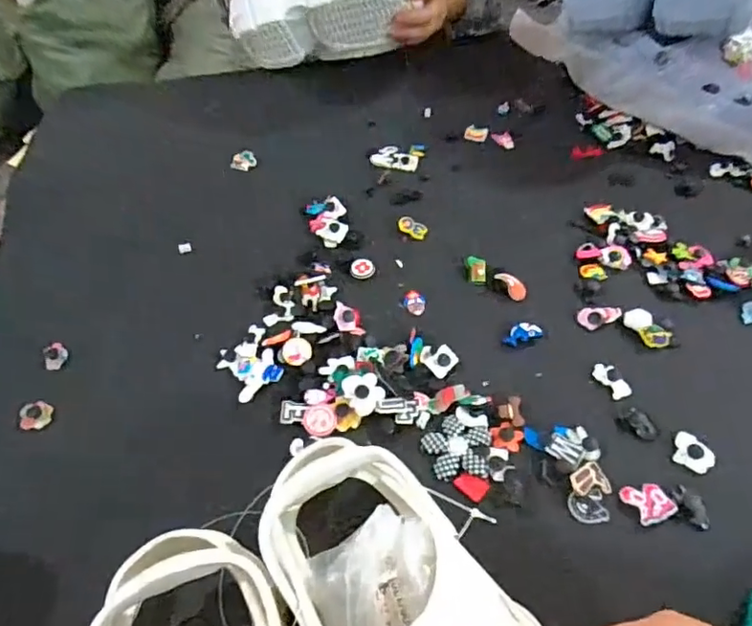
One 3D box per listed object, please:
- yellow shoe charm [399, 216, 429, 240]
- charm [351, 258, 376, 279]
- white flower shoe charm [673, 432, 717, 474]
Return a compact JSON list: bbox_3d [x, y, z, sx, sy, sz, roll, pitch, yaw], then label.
[{"bbox_3d":[0.040,-0.092,0.598,0.033,0.006,0.022,30,66,4],"label":"yellow shoe charm"},{"bbox_3d":[-0.014,-0.045,0.556,0.024,0.007,0.023,-1,48,2],"label":"charm"},{"bbox_3d":[0.236,0.103,0.409,0.023,0.011,0.030,-34,55,-24],"label":"white flower shoe charm"}]

